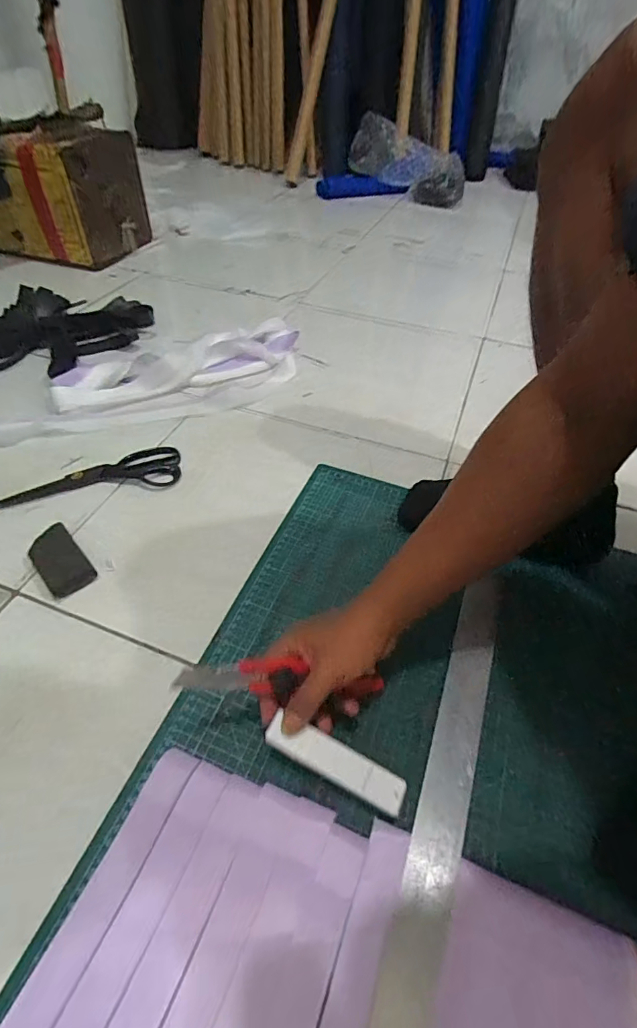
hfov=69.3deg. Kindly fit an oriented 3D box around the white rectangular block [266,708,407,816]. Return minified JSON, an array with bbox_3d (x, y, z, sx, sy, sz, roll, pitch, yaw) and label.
[{"bbox_3d":[0.016,0.200,0.371,0.111,0.008,0.029,23,50,9],"label":"white rectangular block"}]

